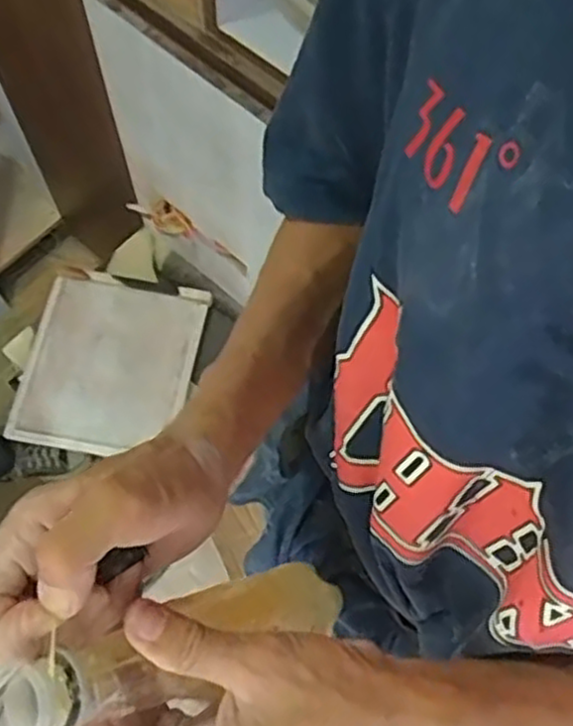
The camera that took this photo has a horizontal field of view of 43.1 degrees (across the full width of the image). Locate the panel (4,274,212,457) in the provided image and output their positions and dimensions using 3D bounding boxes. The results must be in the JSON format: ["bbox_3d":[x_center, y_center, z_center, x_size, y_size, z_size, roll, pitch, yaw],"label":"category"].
[{"bbox_3d":[-0.307,0.002,1.269,0.281,0.019,0.308,12,76,-4],"label":"panel"}]

